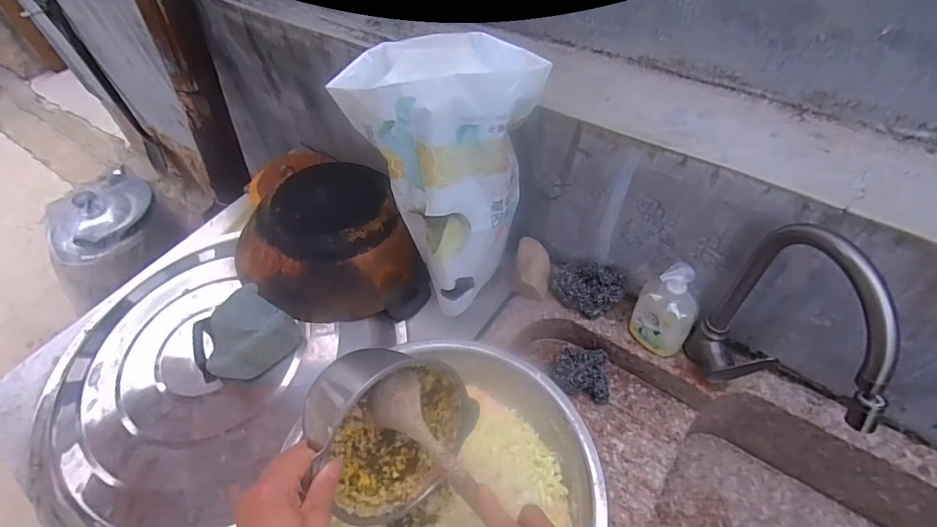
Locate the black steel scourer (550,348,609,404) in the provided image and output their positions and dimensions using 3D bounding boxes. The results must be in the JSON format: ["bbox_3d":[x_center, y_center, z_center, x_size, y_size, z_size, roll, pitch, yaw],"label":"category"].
[{"bbox_3d":[0.184,0.174,0.789,0.091,0.035,0.078,11,54,12],"label":"black steel scourer"}]

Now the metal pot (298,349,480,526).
[{"bbox_3d":[-0.088,0.169,0.515,0.151,0.160,0.172,41,49,18],"label":"metal pot"}]

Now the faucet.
[{"bbox_3d":[0.386,0.096,0.573,0.079,0.330,0.225,-12,53,-6],"label":"faucet"}]

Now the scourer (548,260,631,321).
[{"bbox_3d":[0.195,0.032,0.802,0.124,0.061,0.078,28,59,23],"label":"scourer"}]

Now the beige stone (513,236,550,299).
[{"bbox_3d":[0.110,0.010,0.839,0.062,0.054,0.109,7,53,10],"label":"beige stone"}]

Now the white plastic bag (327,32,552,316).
[{"bbox_3d":[-0.024,-0.135,0.694,0.178,0.351,0.202,37,63,27],"label":"white plastic bag"}]

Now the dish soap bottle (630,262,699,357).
[{"bbox_3d":[0.290,0.065,0.707,0.082,0.156,0.056,24,58,21],"label":"dish soap bottle"}]

